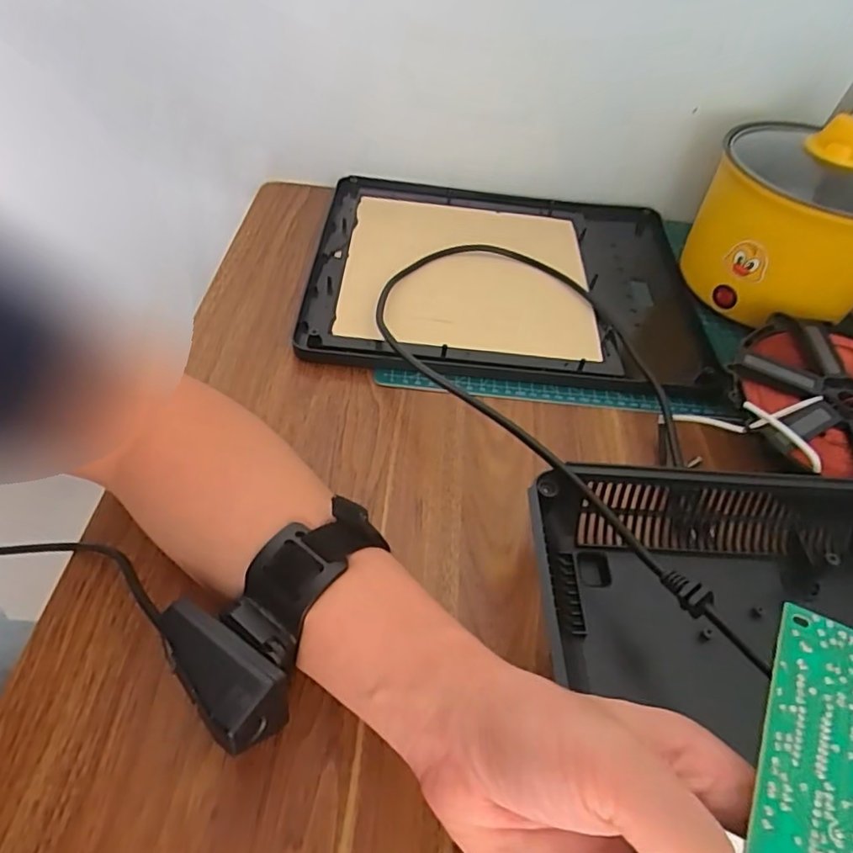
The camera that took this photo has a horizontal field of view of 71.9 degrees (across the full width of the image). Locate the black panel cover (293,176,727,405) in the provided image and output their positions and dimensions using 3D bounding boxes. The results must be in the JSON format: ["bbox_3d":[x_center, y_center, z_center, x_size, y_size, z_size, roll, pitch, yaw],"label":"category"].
[{"bbox_3d":[0.079,-0.149,0.556,0.359,0.021,0.298,5,49,-3],"label":"black panel cover"}]

